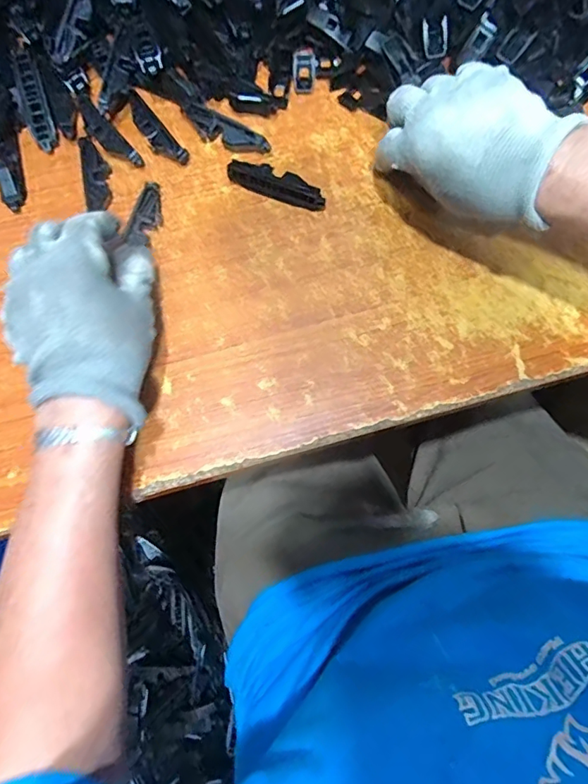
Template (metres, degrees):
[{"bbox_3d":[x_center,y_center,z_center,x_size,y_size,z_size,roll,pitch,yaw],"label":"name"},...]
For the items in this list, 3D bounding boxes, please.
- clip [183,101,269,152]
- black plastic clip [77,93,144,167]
[{"bbox_3d":[-0.056,-0.212,0.400,0.071,0.019,0.017,28,78,7],"label":"clip"},{"bbox_3d":[-0.154,-0.212,0.400,0.019,0.007,0.078,-41,80,-9],"label":"black plastic clip"}]

